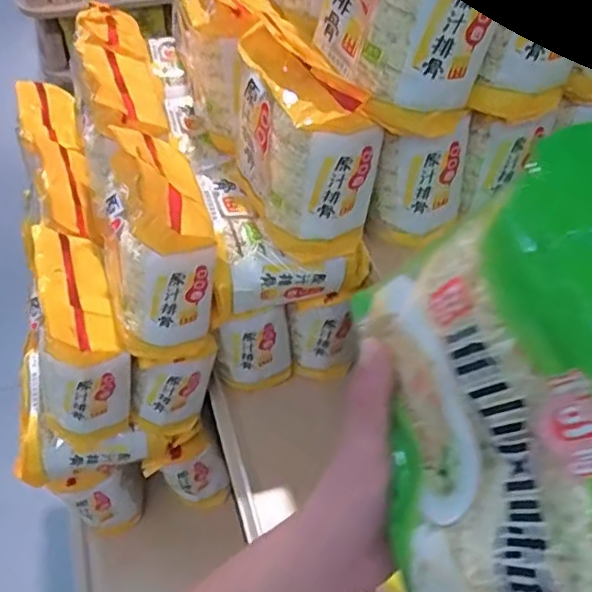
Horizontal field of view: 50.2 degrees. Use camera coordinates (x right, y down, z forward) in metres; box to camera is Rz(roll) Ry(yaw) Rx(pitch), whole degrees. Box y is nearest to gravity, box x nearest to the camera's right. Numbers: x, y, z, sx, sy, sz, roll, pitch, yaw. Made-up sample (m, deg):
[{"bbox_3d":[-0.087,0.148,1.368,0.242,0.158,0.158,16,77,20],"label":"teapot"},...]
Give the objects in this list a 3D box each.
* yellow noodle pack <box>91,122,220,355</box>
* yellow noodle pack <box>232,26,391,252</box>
[{"bbox_3d":[-0.165,-0.087,0.713,0.122,0.195,0.229,-14,49,-13],"label":"yellow noodle pack"},{"bbox_3d":[0.005,-0.160,0.665,0.106,0.181,0.180,-14,48,-13],"label":"yellow noodle pack"}]

